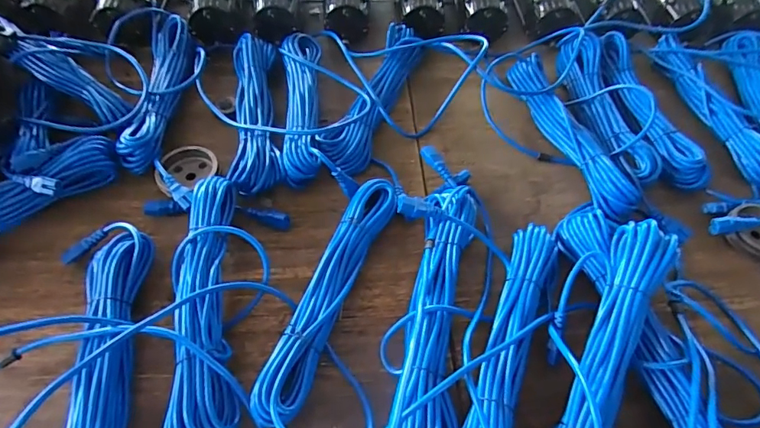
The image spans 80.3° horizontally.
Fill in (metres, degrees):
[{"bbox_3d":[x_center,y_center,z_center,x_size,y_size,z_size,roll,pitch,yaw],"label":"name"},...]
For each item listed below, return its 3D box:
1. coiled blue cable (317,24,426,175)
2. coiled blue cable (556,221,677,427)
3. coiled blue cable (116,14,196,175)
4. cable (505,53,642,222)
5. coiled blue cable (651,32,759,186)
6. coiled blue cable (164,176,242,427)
[{"bbox_3d":[-0.006,-0.206,0.779,0.077,0.039,0.340,21,57,11],"label":"coiled blue cable"},{"bbox_3d":[0.249,0.156,0.495,0.070,0.071,0.330,26,62,11],"label":"coiled blue cable"},{"bbox_3d":[-0.365,-0.231,0.760,0.101,0.044,0.369,-3,60,-5],"label":"coiled blue cable"},{"bbox_3d":[0.314,-0.137,0.752,0.069,0.045,0.348,-14,58,-13],"label":"cable"},{"bbox_3d":[0.608,-0.203,0.809,0.072,0.036,0.345,-11,57,-10],"label":"coiled blue cable"},{"bbox_3d":[-0.213,0.103,0.548,0.082,0.047,0.347,-6,56,-7],"label":"coiled blue cable"}]

